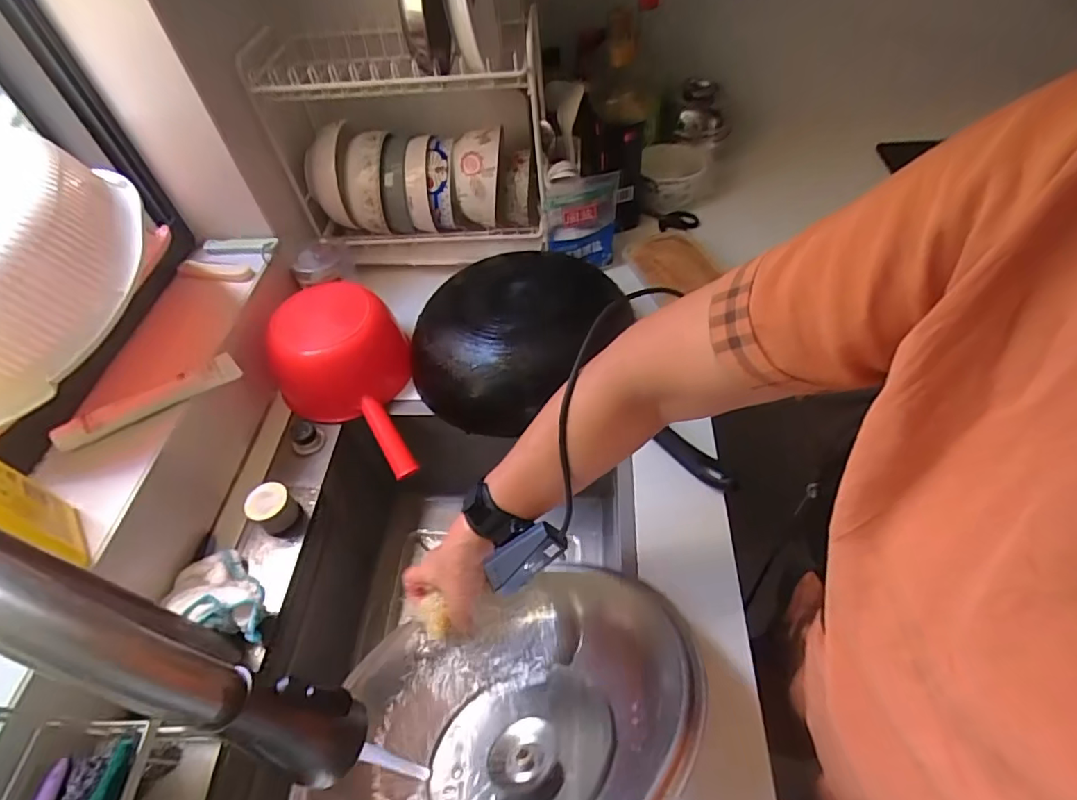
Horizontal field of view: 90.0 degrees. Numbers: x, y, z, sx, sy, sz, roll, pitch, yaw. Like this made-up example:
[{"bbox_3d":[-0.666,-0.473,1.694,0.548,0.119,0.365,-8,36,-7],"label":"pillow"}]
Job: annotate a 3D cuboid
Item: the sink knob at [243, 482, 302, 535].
[{"bbox_3d":[-0.297,0.122,0.605,0.041,0.046,0.044,-2,52,3],"label":"sink knob"}]

